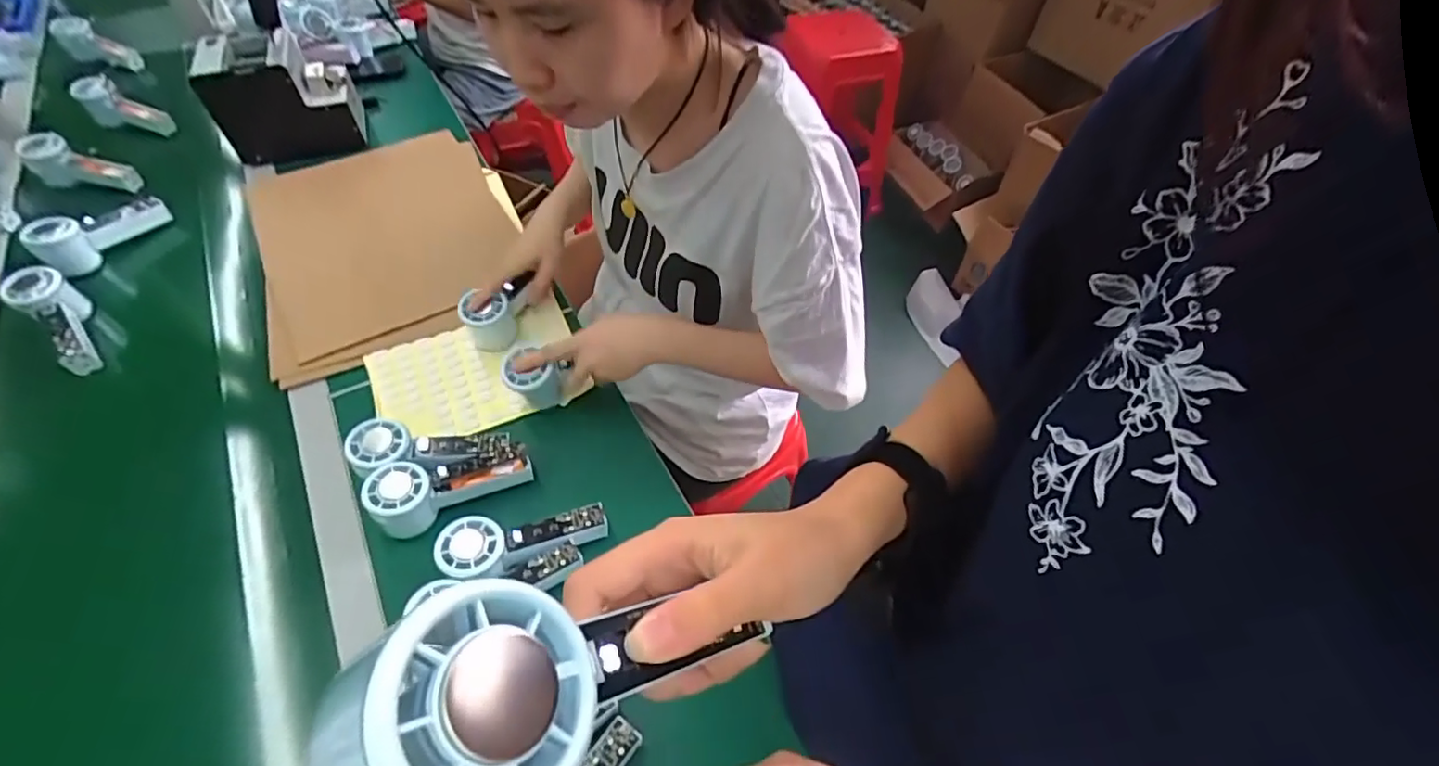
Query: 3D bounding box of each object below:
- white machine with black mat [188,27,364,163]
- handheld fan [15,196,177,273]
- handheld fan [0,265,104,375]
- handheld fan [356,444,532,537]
[{"bbox_3d":[-0.664,-0.443,0.925,0.179,0.128,0.134,-14,54,-13],"label":"white machine with black mat"},{"bbox_3d":[-0.831,-0.211,0.808,0.045,0.055,0.149,22,54,14],"label":"handheld fan"},{"bbox_3d":[-0.779,-0.067,0.715,0.053,0.053,0.153,-34,77,-25],"label":"handheld fan"},{"bbox_3d":[-0.268,0.099,0.602,0.151,0.054,0.061,-17,54,-15],"label":"handheld fan"}]

